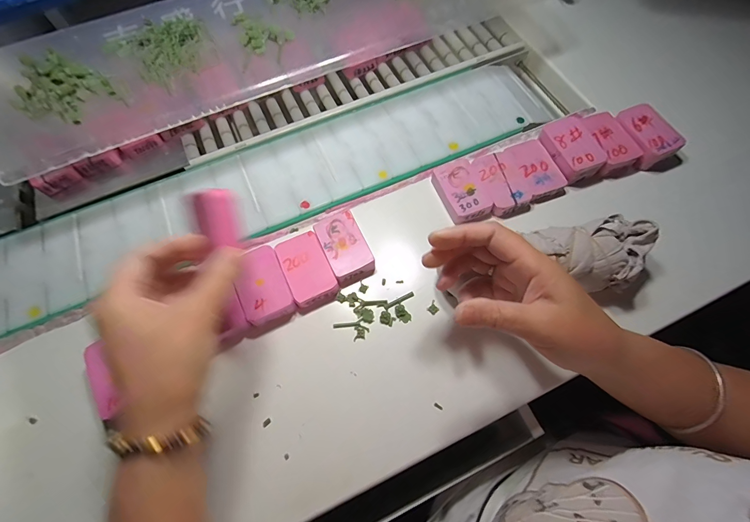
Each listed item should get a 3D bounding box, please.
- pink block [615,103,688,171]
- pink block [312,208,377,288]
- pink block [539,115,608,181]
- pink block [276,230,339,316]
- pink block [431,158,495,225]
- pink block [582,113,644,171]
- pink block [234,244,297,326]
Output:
[{"bbox_3d":[0.314,-0.144,0.407,0.045,0.036,0.070,-20,67,-7],"label":"pink block"},{"bbox_3d":[-0.031,-0.014,0.362,0.043,0.015,0.073,-25,68,-9],"label":"pink block"},{"bbox_3d":[0.225,-0.125,0.399,0.050,0.034,0.069,-20,67,-7],"label":"pink block"},{"bbox_3d":[-0.069,0.010,0.353,0.045,0.016,0.074,-25,68,-9],"label":"pink block"},{"bbox_3d":[0.096,-0.076,0.385,0.047,0.016,0.071,-21,68,-8],"label":"pink block"},{"bbox_3d":[0.266,-0.135,0.406,0.050,0.030,0.071,-22,68,-8],"label":"pink block"},{"bbox_3d":[-0.111,0.025,0.345,0.046,0.024,0.072,-26,68,-9],"label":"pink block"}]

